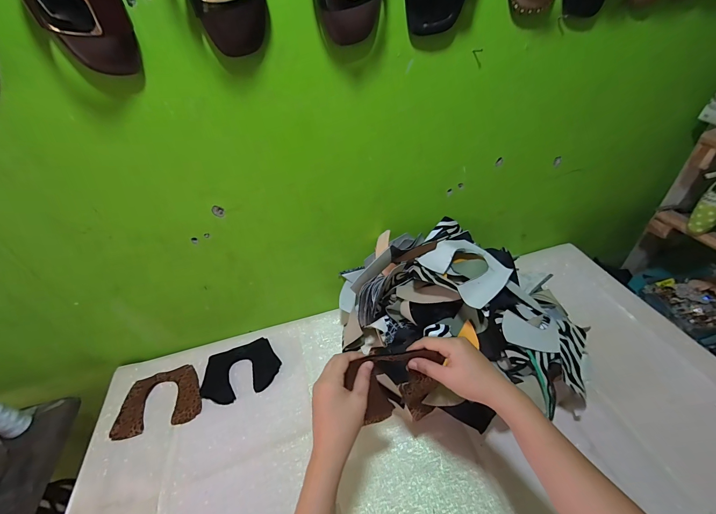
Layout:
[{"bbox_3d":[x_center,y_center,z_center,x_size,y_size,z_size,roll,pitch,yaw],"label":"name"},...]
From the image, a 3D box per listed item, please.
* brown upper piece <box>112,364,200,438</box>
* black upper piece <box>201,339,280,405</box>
[{"bbox_3d":[-0.411,0.297,0.647,0.156,0.005,0.125,-10,44,-12],"label":"brown upper piece"},{"bbox_3d":[-0.260,0.251,0.683,0.162,0.006,0.125,-19,46,-13],"label":"black upper piece"}]

